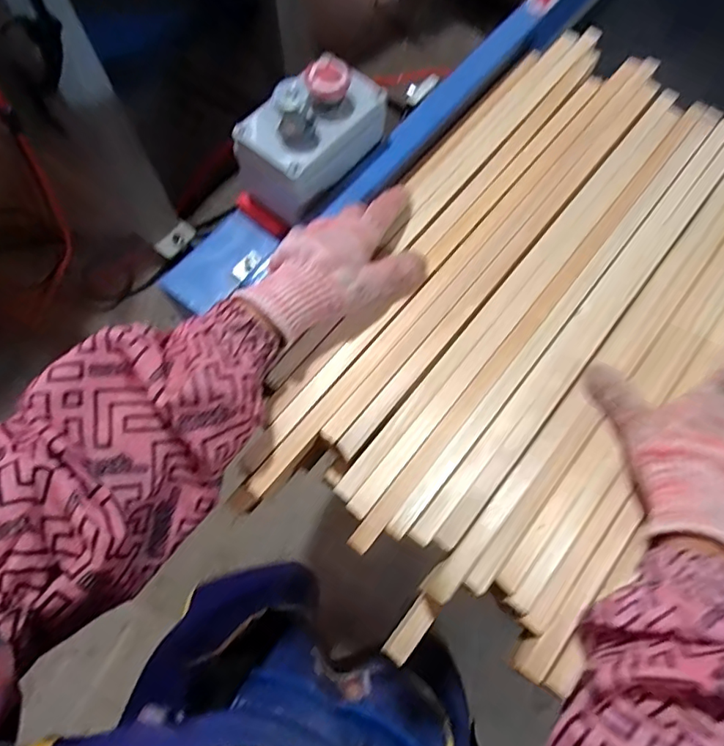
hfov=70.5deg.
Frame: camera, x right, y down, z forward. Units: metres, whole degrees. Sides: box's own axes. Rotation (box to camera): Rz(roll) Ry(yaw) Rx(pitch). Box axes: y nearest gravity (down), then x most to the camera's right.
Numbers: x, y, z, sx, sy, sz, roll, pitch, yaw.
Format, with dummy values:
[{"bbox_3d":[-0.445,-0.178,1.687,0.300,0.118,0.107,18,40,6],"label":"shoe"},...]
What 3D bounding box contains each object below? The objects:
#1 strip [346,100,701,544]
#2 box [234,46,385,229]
[{"bbox_3d":[0.162,-0.064,0.432,0.018,0.014,0.515,38,72,11],"label":"strip"},{"bbox_3d":[-0.043,-0.219,0.467,0.079,0.092,0.132,41,73,12],"label":"box"}]

